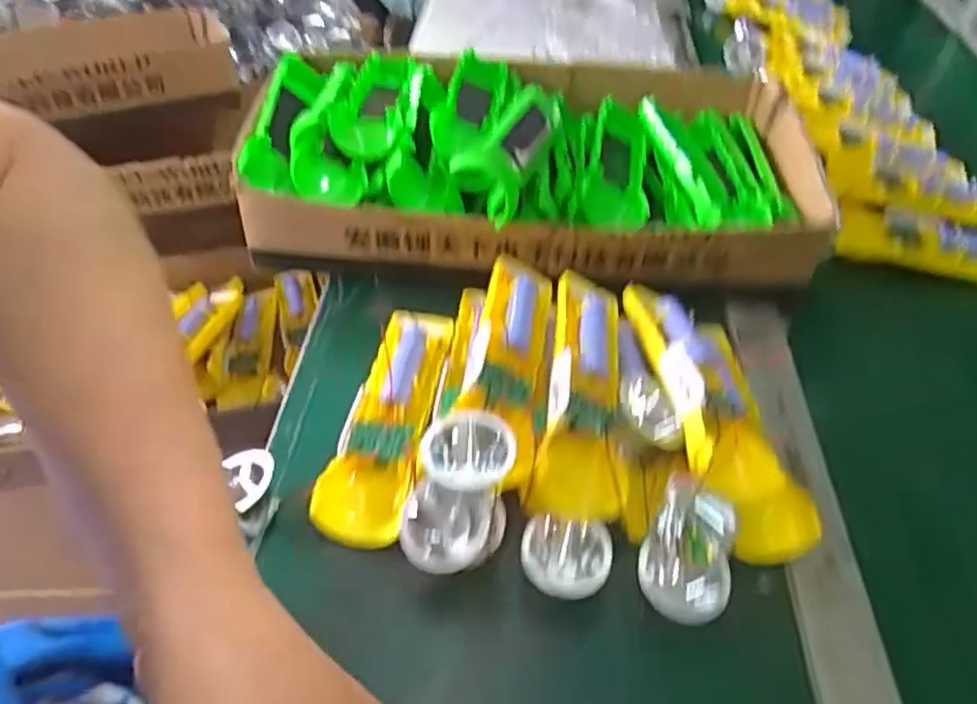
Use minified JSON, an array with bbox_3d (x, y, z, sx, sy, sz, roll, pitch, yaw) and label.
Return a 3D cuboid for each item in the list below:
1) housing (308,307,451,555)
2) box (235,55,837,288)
[{"bbox_3d":[-0.055,0.034,0.401,0.043,0.028,0.158,11,46,4],"label":"housing"},{"bbox_3d":[0.052,-0.156,0.536,0.440,0.070,0.237,4,46,-3],"label":"box"}]

